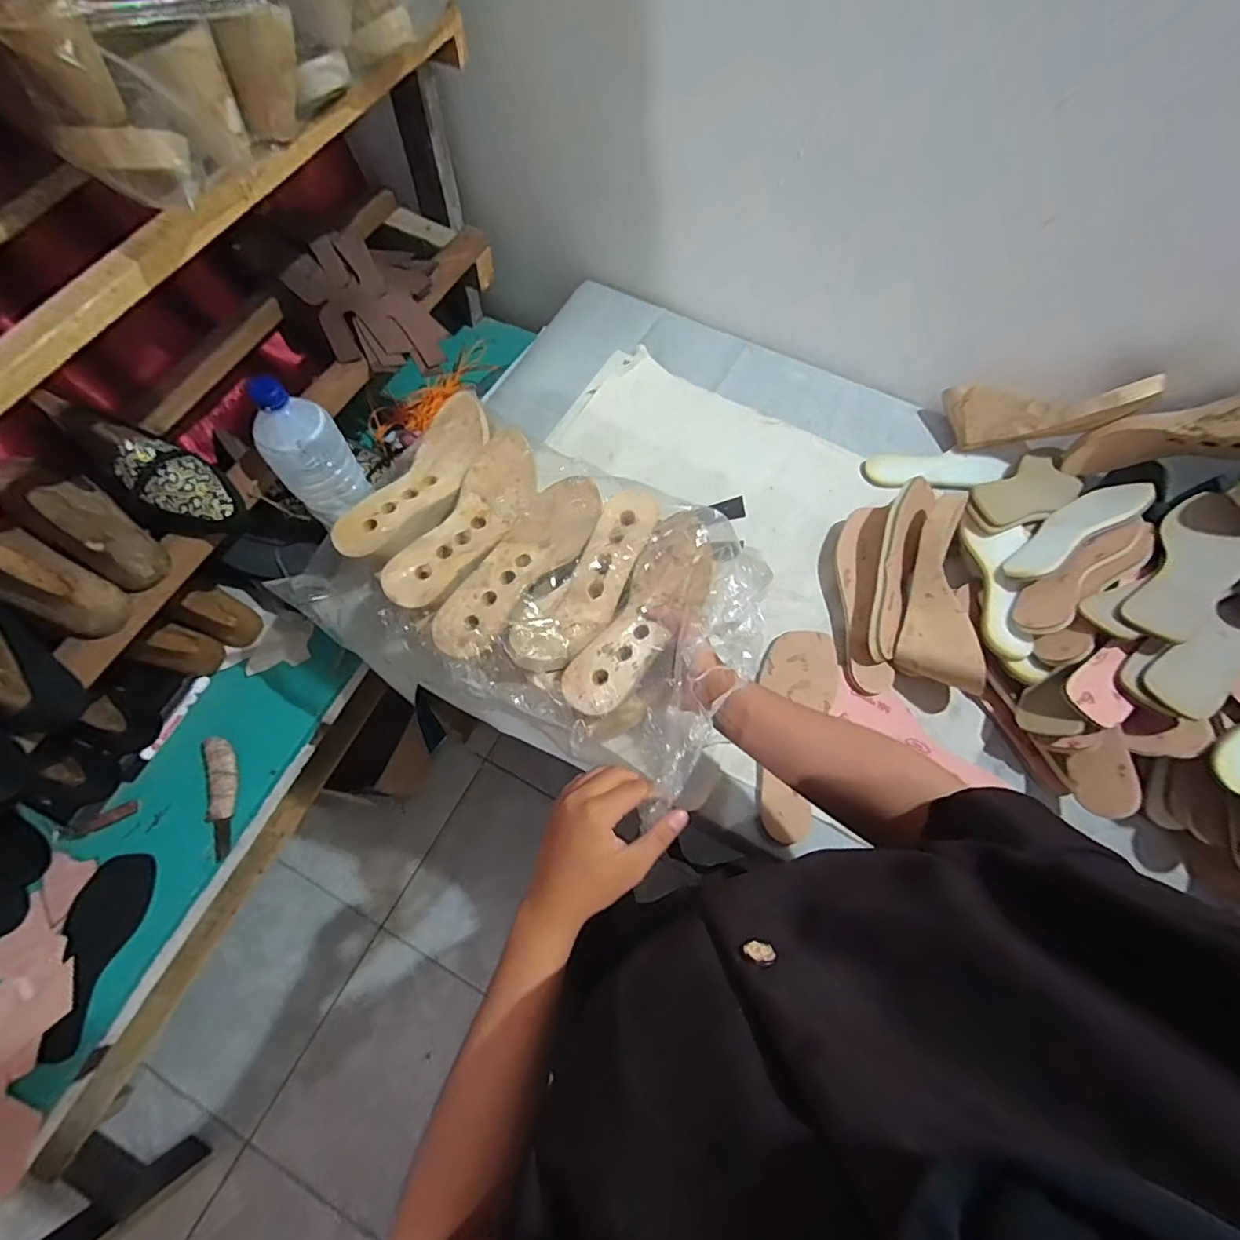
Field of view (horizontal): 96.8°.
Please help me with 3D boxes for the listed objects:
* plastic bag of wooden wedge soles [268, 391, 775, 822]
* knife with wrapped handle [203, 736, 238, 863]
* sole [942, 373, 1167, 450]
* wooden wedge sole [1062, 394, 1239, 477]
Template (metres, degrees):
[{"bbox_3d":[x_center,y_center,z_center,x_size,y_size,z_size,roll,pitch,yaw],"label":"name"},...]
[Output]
[{"bbox_3d":[-0.083,-0.038,0.592,0.425,0.162,0.268,29,68,10],"label":"plastic bag of wooden wedge soles"},{"bbox_3d":[-0.502,0.220,0.695,0.034,0.018,0.150,-15,68,-8],"label":"knife with wrapped handle"},{"bbox_3d":[0.546,-0.270,0.714,0.226,0.080,0.058,13,60,45],"label":"sole"},{"bbox_3d":[0.677,-0.217,0.663,0.056,0.244,0.084,-19,99,-10],"label":"wooden wedge sole"}]

